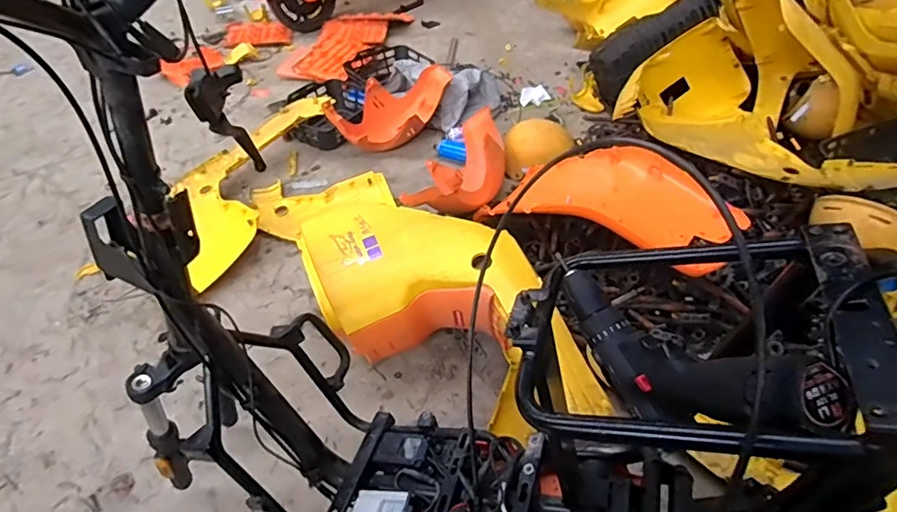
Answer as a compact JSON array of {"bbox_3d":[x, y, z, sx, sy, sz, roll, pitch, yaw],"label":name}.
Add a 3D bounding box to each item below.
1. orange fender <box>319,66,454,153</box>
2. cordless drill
[{"bbox_3d":[-0.208,-0.504,1.778,0.241,0.155,0.454,28,52,25],"label":"orange fender"},{"bbox_3d":[0.188,0.084,0.426,0.052,0.116,0.249,-26,17,-20],"label":"cordless drill"}]

